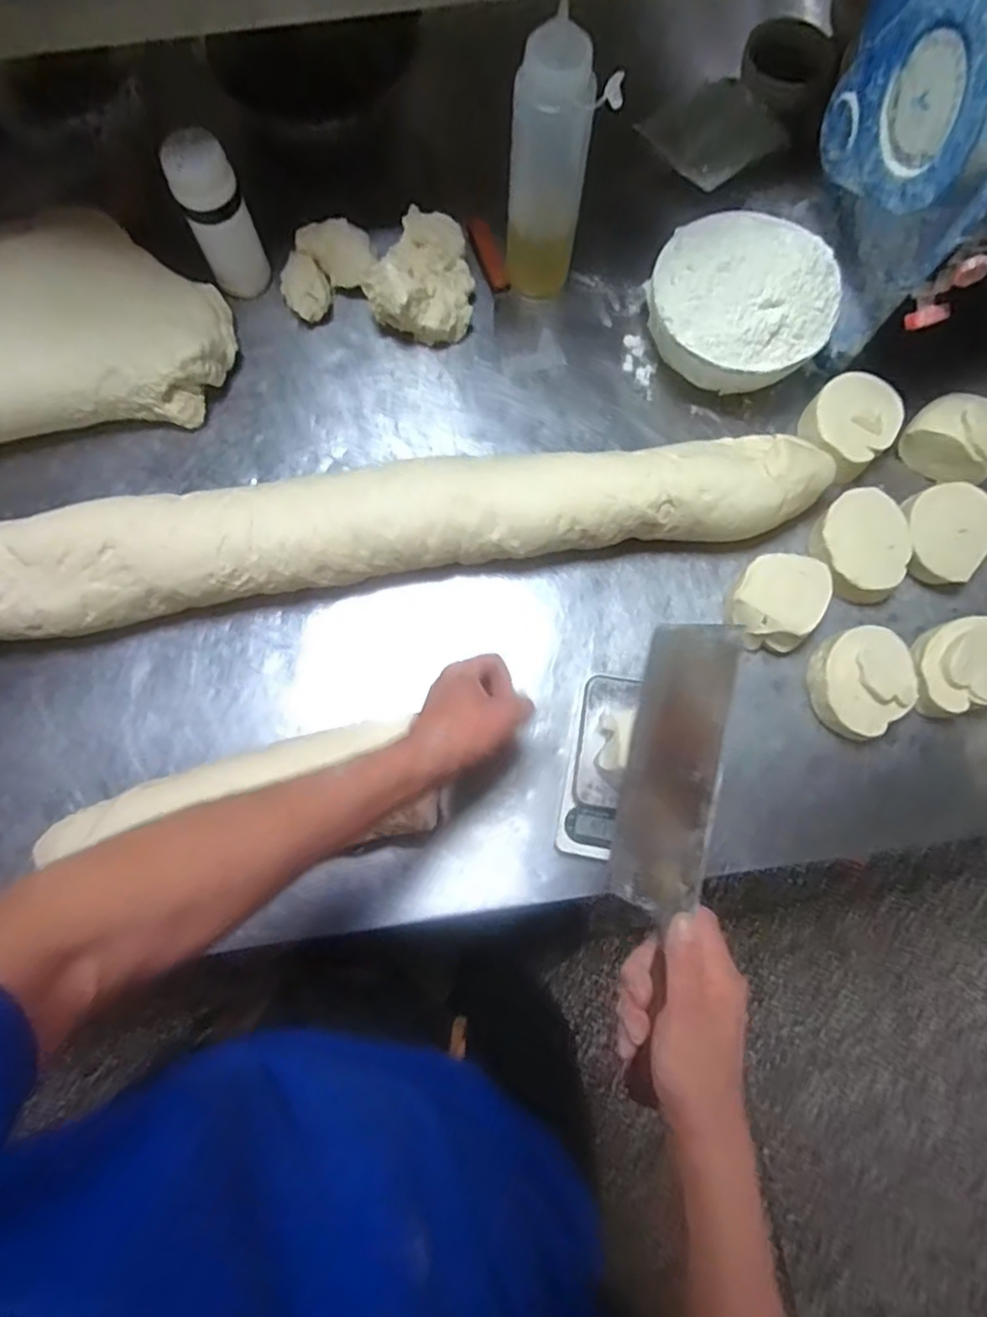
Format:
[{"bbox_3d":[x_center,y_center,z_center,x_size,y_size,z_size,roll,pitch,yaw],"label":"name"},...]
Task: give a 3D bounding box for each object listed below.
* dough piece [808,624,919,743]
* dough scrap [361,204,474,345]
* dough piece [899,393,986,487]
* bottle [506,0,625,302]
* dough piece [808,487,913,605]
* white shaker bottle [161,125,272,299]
[{"bbox_3d":[0.358,0.024,0.661,0.092,0.056,0.097,0,78,-1],"label":"dough piece"},{"bbox_3d":[-0.077,-0.421,0.739,0.111,0.074,0.134,8,78,0],"label":"dough scrap"},{"bbox_3d":[0.486,-0.231,0.705,0.093,0.060,0.072,39,80,7],"label":"dough piece"},{"bbox_3d":[0.057,-0.469,0.671,0.077,0.255,0.079,-42,82,-9],"label":"bottle"},{"bbox_3d":[0.372,-0.113,0.692,0.086,0.055,0.109,7,78,0],"label":"dough piece"},{"bbox_3d":[-0.285,-0.455,0.701,0.064,0.153,0.051,-22,80,-6],"label":"white shaker bottle"}]

